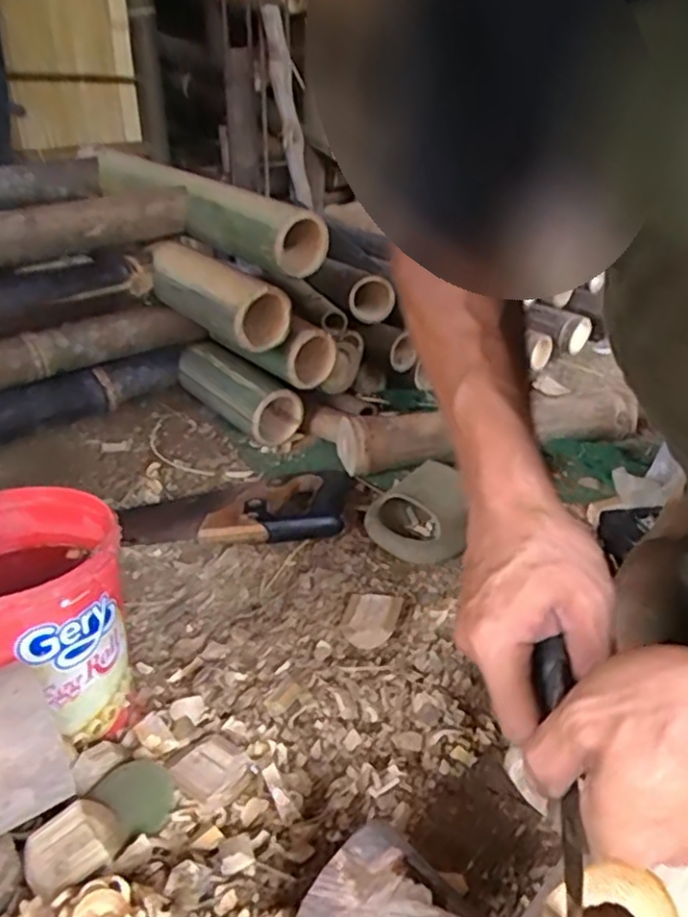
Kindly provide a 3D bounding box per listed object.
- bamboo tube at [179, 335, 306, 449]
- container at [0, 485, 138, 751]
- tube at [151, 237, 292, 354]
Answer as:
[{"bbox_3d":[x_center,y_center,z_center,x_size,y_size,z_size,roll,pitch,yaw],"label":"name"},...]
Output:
[{"bbox_3d":[-0.146,-0.092,0.889,0.187,0.071,0.075,35,43,27],"label":"bamboo tube"},{"bbox_3d":[-0.224,0.119,0.481,0.139,0.157,0.140,0,29,0],"label":"container"},{"bbox_3d":[-0.155,-0.200,0.819,0.089,0.085,0.201,-20,34,-31],"label":"tube"}]

